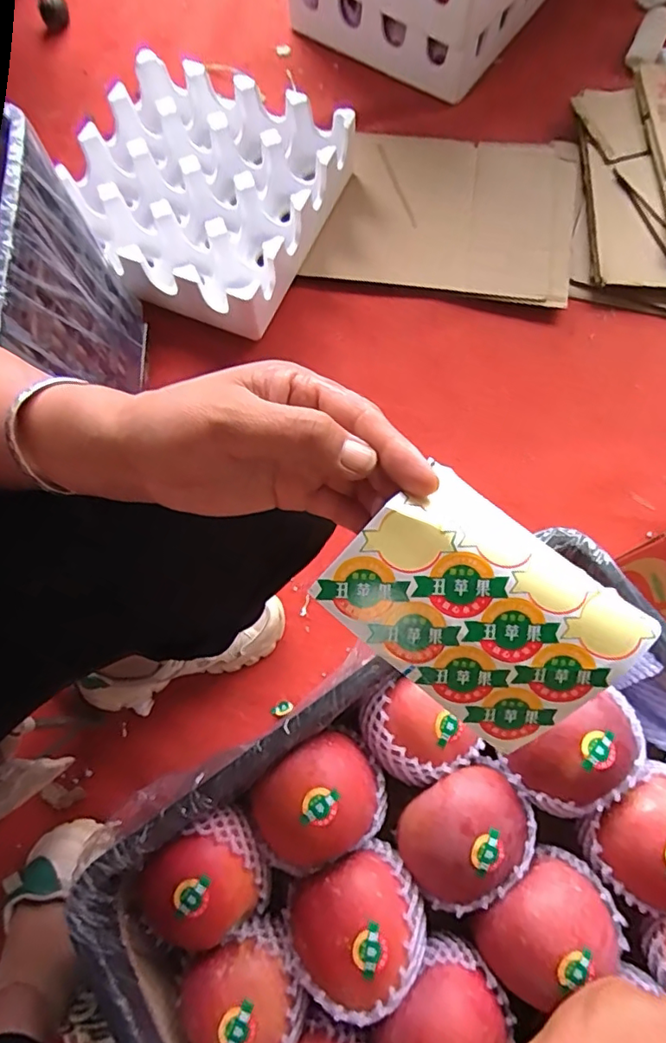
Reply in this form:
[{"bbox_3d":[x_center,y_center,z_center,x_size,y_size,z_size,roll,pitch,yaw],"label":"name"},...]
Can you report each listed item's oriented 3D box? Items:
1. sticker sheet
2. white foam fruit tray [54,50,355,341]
[{"bbox_3d":[0.058,0.035,0.219,0.111,0.016,0.078,41,100,-3],"label":"sticker sheet"},{"bbox_3d":[-0.226,-0.560,0.902,0.414,0.101,0.439,23,74,9],"label":"white foam fruit tray"}]

